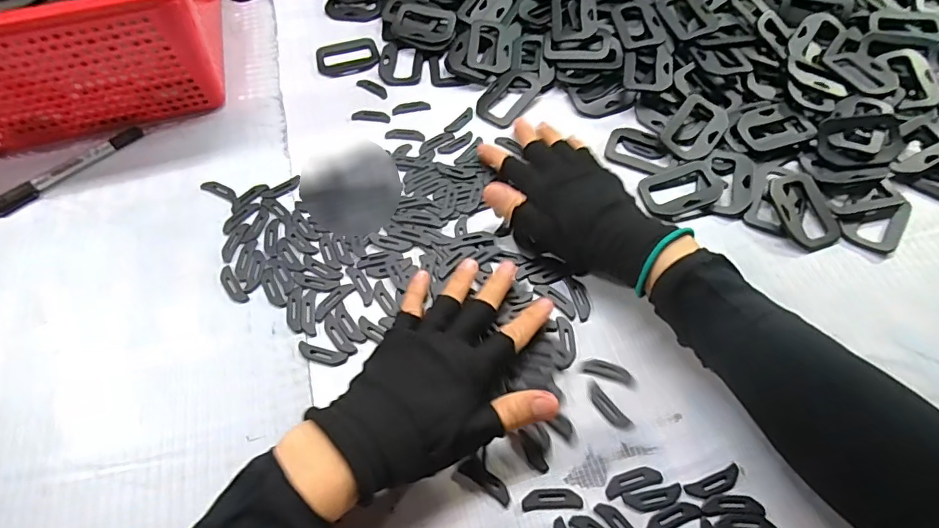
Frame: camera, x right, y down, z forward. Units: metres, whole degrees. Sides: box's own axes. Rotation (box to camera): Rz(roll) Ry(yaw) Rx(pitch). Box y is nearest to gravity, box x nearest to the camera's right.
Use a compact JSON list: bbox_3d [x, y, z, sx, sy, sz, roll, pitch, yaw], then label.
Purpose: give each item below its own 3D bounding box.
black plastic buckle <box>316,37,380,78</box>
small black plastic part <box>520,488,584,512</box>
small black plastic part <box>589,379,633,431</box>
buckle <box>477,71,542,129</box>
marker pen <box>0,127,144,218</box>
[{"bbox_3d":[-0.119,-0.202,0.488,0.060,0.005,0.047,-13,60,-5],"label":"black plastic buckle"},{"bbox_3d":[0.049,0.139,0.294,0.035,0.004,0.011,-3,60,1],"label":"small black plastic part"},{"bbox_3d":[0.089,0.092,0.320,0.011,0.004,0.036,-36,64,-17],"label":"small black plastic part"},{"bbox_3d":[0.035,-0.153,0.453,0.041,0.009,0.064,33,66,19],"label":"buckle"},{"bbox_3d":[-0.343,-0.080,0.424,0.131,0.009,0.016,-39,65,-19],"label":"marker pen"}]

